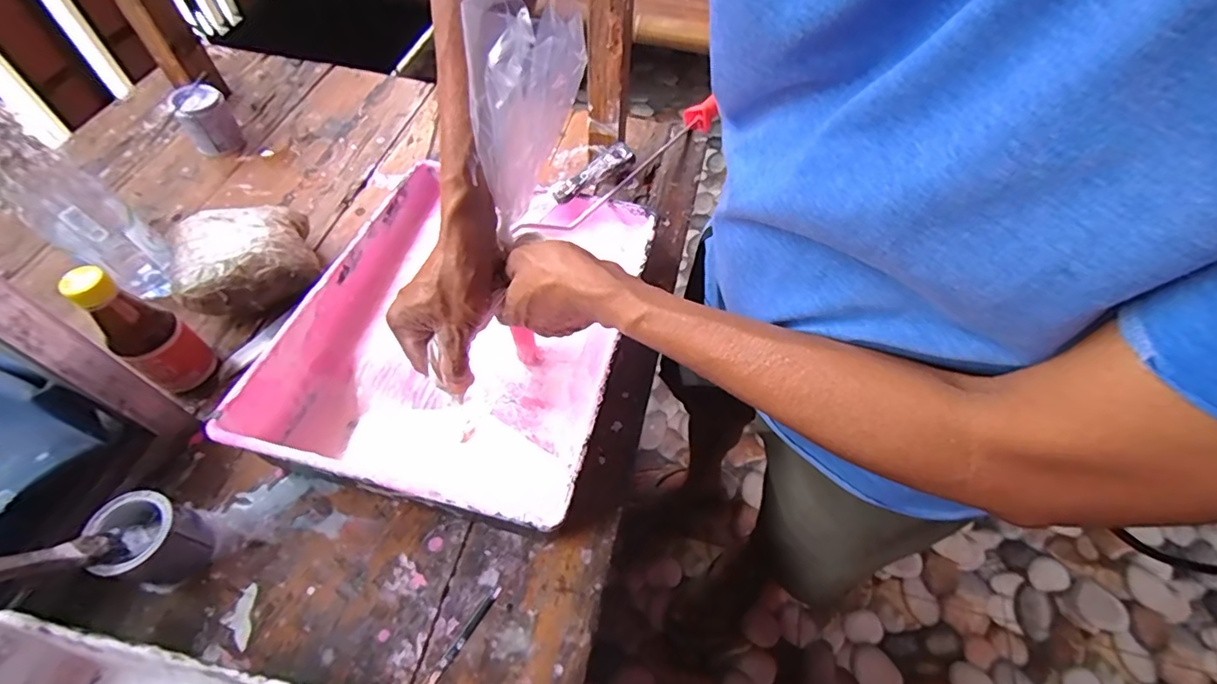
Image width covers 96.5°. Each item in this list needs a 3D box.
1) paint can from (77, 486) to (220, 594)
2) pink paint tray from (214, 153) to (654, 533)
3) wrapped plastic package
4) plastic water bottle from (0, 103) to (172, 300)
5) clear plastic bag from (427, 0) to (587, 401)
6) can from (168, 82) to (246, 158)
[{"bbox_3d":[-0.340,0.148,0.404,0.054,0.062,0.055,1,57,-1],"label":"paint can"},{"bbox_3d":[-0.127,-0.022,0.508,0.261,0.076,0.345,13,57,7],"label":"pink paint tray"},{"bbox_3d":[-0.358,-0.078,0.541,0.123,0.075,0.095,-22,60,-15],"label":"wrapped plastic package"},{"bbox_3d":[-0.471,-0.127,0.463,0.066,0.241,0.065,34,62,19],"label":"plastic water bottle"},{"bbox_3d":[-0.061,-0.137,0.351,0.054,0.143,0.059,25,38,14],"label":"clear plastic bag"},{"bbox_3d":[-0.493,-0.271,0.671,0.056,0.070,0.060,1,57,-1],"label":"can"}]

